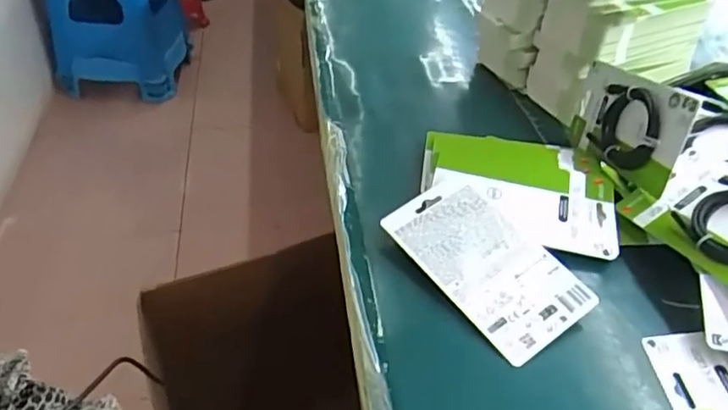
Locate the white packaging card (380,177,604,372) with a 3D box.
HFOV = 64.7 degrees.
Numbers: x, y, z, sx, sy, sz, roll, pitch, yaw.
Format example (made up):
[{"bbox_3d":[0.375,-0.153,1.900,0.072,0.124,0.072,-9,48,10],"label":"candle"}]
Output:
[{"bbox_3d":[0.107,0.050,0.518,0.100,0.008,0.182,-31,60,-21],"label":"white packaging card"}]

